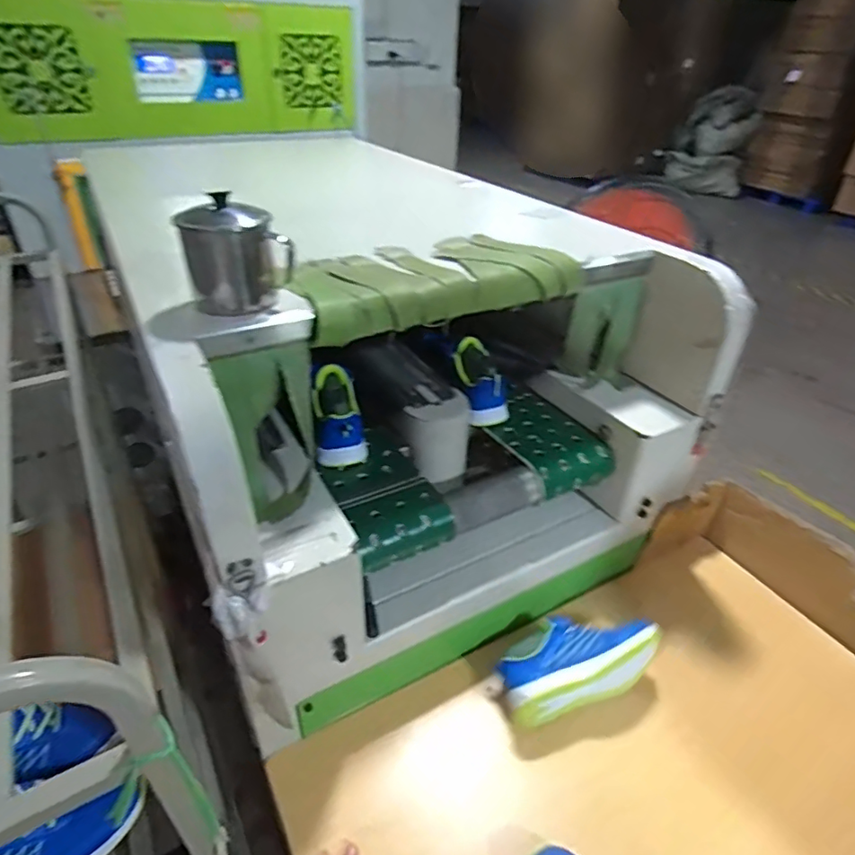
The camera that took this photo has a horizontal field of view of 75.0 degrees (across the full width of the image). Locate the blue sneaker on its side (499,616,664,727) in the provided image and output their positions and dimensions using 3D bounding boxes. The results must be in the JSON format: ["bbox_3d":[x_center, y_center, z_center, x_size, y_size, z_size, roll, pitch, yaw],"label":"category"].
[{"bbox_3d":[0.204,0.317,0.759,0.212,0.072,0.107,-16,39,-5],"label":"blue sneaker on its side"}]

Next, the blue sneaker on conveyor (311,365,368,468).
[{"bbox_3d":[-0.123,-0.021,0.766,0.067,0.063,0.138,-9,69,-16],"label":"blue sneaker on conveyor"}]

